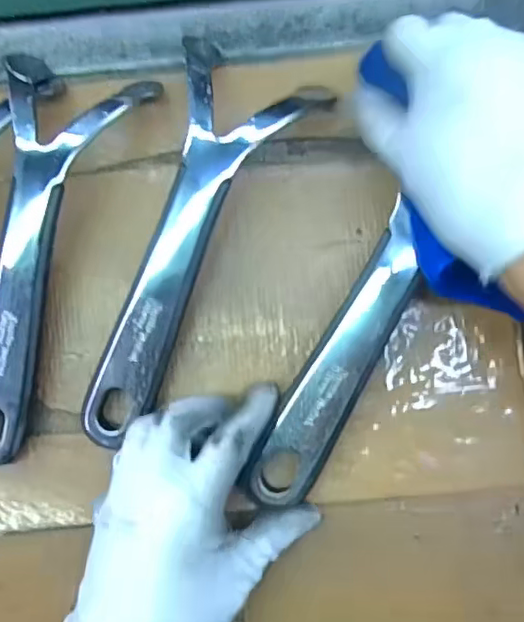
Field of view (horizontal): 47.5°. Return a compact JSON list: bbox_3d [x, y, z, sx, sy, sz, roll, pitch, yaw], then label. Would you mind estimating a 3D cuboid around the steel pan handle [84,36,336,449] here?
[{"bbox_3d":[-0.045,-0.035,0.312,0.081,0.033,0.222,23,88,6],"label":"steel pan handle"}]

